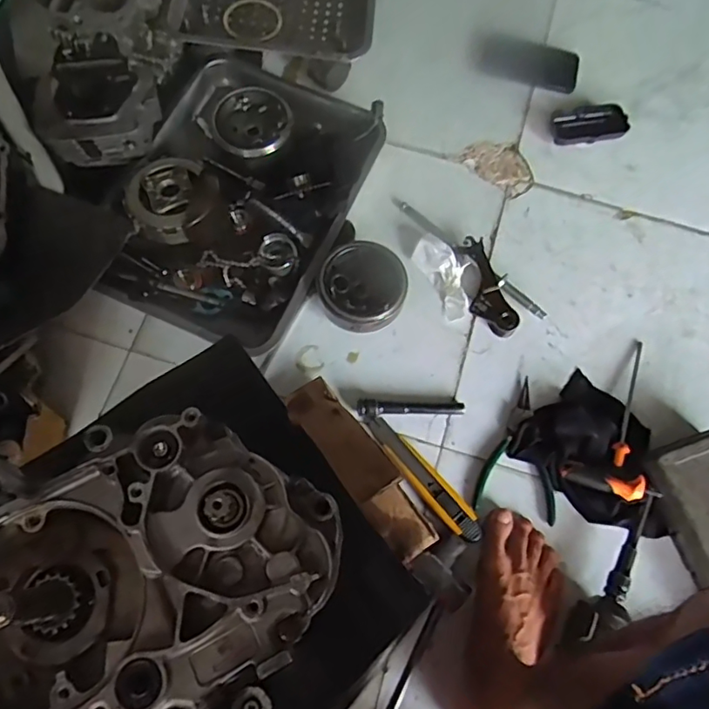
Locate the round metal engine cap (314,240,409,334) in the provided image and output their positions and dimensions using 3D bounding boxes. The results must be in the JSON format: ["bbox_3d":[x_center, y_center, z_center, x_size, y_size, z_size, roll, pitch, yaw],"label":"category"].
[{"bbox_3d":[0.009,-0.078,0.690,0.102,0.066,0.104,1,71,-2],"label":"round metal engine cap"}]

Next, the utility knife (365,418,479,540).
[{"bbox_3d":[0.080,0.139,0.639,0.033,0.014,0.170,-38,77,-13],"label":"utility knife"}]

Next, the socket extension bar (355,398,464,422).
[{"bbox_3d":[0.066,0.064,0.664,0.125,0.019,0.025,0,71,-2],"label":"socket extension bar"}]

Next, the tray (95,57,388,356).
[{"bbox_3d":[-0.153,-0.213,0.722,0.287,0.059,0.379,23,72,6],"label":"tray"}]

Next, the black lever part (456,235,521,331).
[{"bbox_3d":[0.164,-0.090,0.717,0.050,0.017,0.133,-15,73,-7],"label":"black lever part"}]

